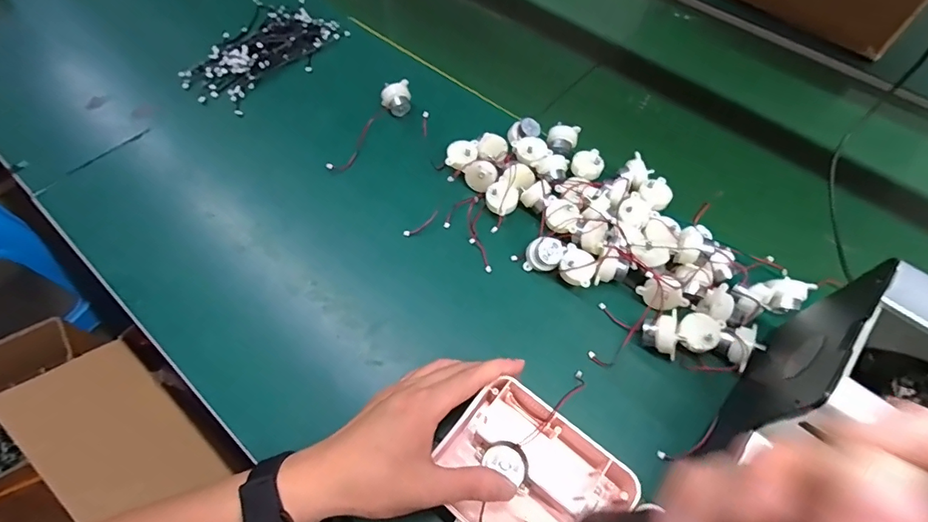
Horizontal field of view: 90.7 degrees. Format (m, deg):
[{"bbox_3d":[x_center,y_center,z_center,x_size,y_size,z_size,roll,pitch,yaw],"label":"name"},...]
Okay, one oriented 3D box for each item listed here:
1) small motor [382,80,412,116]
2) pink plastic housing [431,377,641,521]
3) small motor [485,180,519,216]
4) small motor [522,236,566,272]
[{"bbox_3d":[-0.080,-0.194,0.542,0.033,0.031,0.025,-5,58,-6],"label":"small motor"},{"bbox_3d":[0.048,0.160,0.332,0.128,0.046,0.102,33,62,17],"label":"pink plastic housing"},{"bbox_3d":[0.038,-0.062,0.468,0.032,0.024,0.032,-4,71,12],"label":"small motor"},{"bbox_3d":[0.076,-0.006,0.438,0.033,0.025,0.033,10,87,1],"label":"small motor"}]

